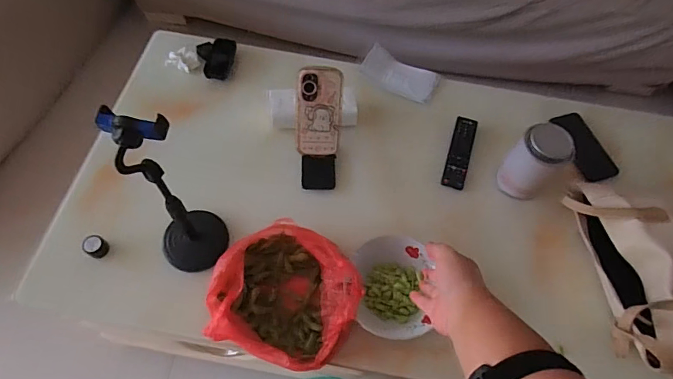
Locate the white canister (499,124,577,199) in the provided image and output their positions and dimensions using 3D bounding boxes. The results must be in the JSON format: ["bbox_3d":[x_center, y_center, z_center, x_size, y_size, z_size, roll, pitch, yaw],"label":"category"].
[{"bbox_3d":[0.358,-0.046,0.792,0.080,0.139,0.085,2,62,-3],"label":"white canister"}]

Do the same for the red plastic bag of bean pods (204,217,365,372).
[{"bbox_3d":[-0.078,0.166,0.687,0.217,0.073,0.214,27,63,10],"label":"red plastic bag of bean pods"}]

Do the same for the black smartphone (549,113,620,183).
[{"bbox_3d":[0.518,-0.091,0.897,0.071,0.015,0.171,-13,60,-2],"label":"black smartphone"}]

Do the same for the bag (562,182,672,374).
[{"bbox_3d":[0.492,0.149,0.703,0.149,0.104,0.369,-9,63,-9],"label":"bag"}]

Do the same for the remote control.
[{"bbox_3d":[0.254,-0.077,0.876,0.046,0.016,0.162,17,62,5],"label":"remote control"}]

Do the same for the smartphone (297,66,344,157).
[{"bbox_3d":[-0.030,-0.134,0.767,0.078,0.164,0.014,1,32,-3],"label":"smartphone"}]

